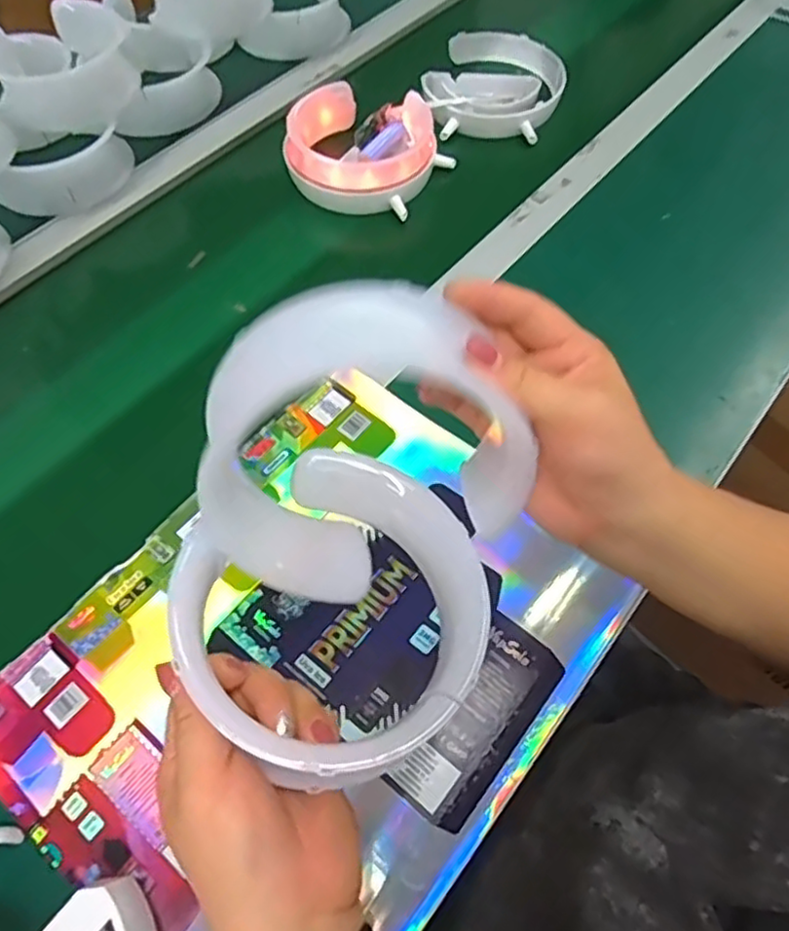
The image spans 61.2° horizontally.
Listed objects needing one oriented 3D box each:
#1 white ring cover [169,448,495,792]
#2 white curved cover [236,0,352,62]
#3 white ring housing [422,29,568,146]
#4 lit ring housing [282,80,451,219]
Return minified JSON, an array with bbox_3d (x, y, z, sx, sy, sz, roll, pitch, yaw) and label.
[{"bbox_3d":[-0.025,0.066,0.301,0.128,0.035,0.139,36,54,13],"label":"white ring cover"},{"bbox_3d":[-0.114,-0.546,0.813,0.087,0.058,0.152,31,64,18],"label":"white curved cover"},{"bbox_3d":[0.113,-0.428,0.750,0.144,0.030,0.169,18,61,12],"label":"white ring housing"},{"bbox_3d":[-0.028,-0.325,0.679,0.139,0.063,0.126,22,62,14],"label":"lit ring housing"}]

